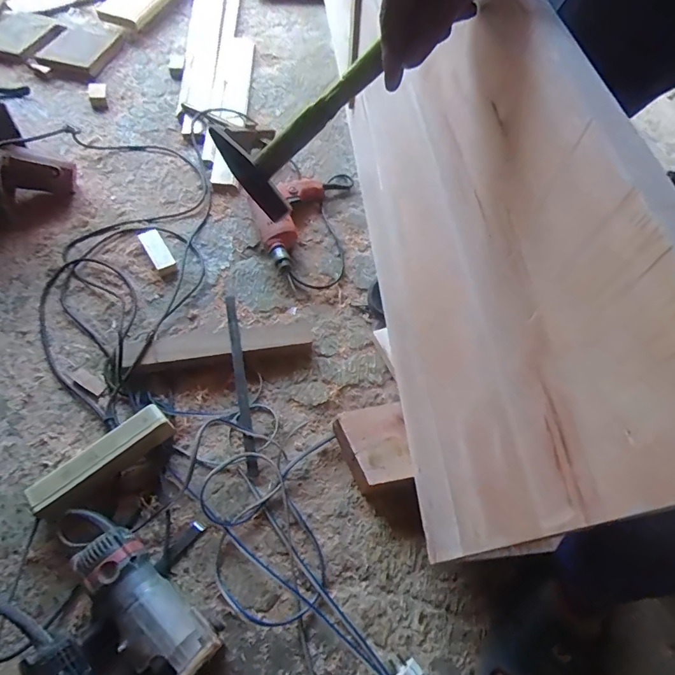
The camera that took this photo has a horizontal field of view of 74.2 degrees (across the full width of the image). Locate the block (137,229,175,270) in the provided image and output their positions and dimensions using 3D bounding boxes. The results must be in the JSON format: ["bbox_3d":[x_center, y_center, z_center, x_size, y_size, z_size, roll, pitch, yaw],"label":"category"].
[{"bbox_3d":[-0.361,-0.177,0.889,0.039,0.016,0.100,-29,66,-20],"label":"block"}]

